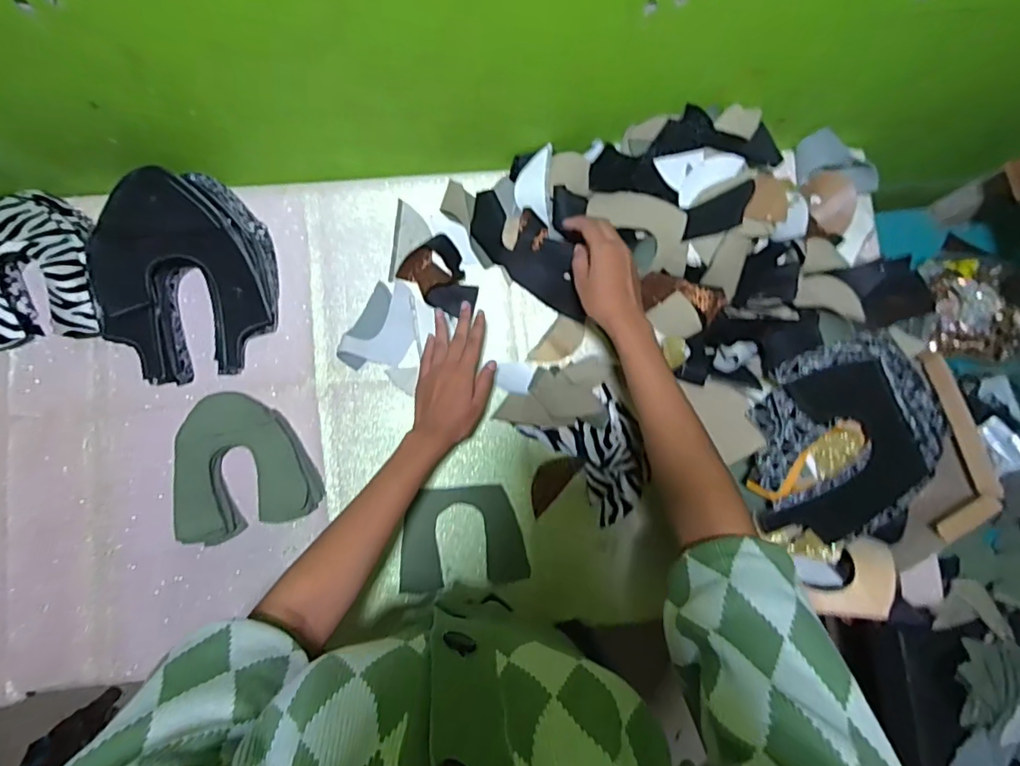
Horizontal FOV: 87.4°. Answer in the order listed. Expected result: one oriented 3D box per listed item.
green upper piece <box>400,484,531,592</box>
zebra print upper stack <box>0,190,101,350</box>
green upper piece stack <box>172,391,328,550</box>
[{"bbox_3d":[-0.058,0.192,0.667,0.153,0.007,0.121,-3,85,-5],"label":"green upper piece"},{"bbox_3d":[-0.578,-0.137,0.645,0.164,0.077,0.191,-3,83,-4],"label":"zebra print upper stack"},{"bbox_3d":[-0.332,0.099,0.649,0.166,0.038,0.168,-17,84,-6],"label":"green upper piece stack"}]

